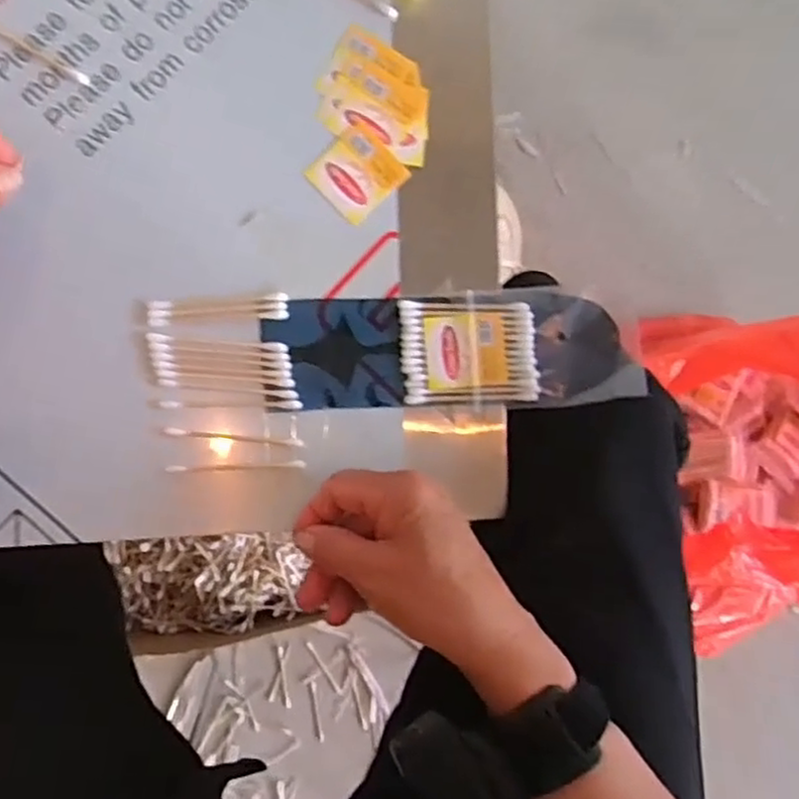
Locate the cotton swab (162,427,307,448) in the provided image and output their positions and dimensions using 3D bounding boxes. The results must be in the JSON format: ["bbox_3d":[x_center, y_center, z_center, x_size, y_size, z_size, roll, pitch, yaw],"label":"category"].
[{"bbox_3d":[-0.087,0.020,0.379,0.072,0.008,0.004,6,88,-8],"label":"cotton swab"}]

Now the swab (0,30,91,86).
[{"bbox_3d":[-0.194,-0.183,0.368,0.073,0.004,0.005,28,85,-6],"label":"swab"}]

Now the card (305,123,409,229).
[{"bbox_3d":[-0.023,-0.124,0.391,0.040,0.004,0.043,44,84,-5],"label":"card"}]

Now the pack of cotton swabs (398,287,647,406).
[{"bbox_3d":[0.066,-0.029,0.392,0.129,0.020,0.064,-3,89,-8],"label":"pack of cotton swabs"}]

